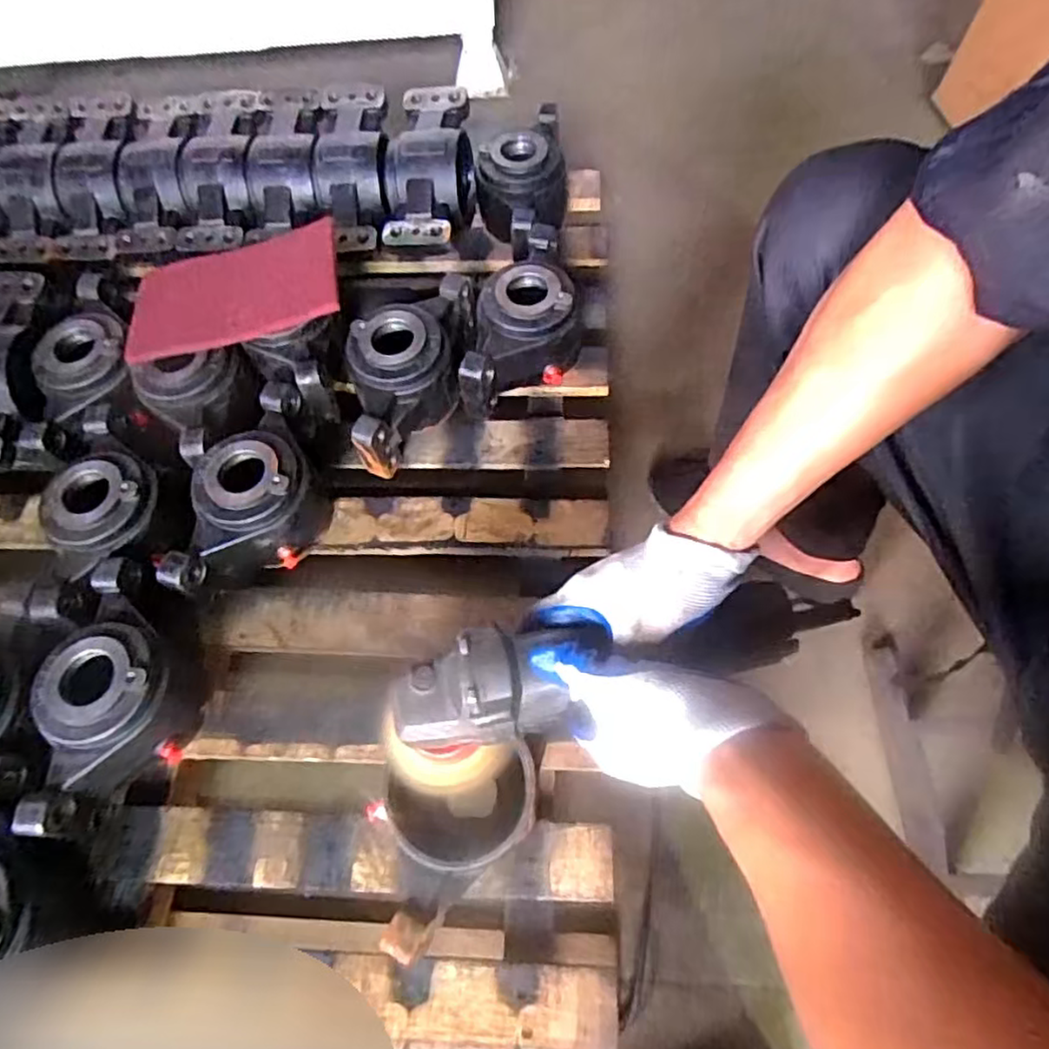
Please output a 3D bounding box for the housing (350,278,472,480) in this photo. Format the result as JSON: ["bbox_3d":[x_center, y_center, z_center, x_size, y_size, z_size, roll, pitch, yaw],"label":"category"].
[{"bbox_3d":[-0.126,-0.166,0.736,0.115,0.096,0.213,4,63,5],"label":"housing"}]

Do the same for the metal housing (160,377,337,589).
[{"bbox_3d":[-0.262,-0.021,0.673,0.105,0.095,0.223,27,68,16],"label":"metal housing"}]

